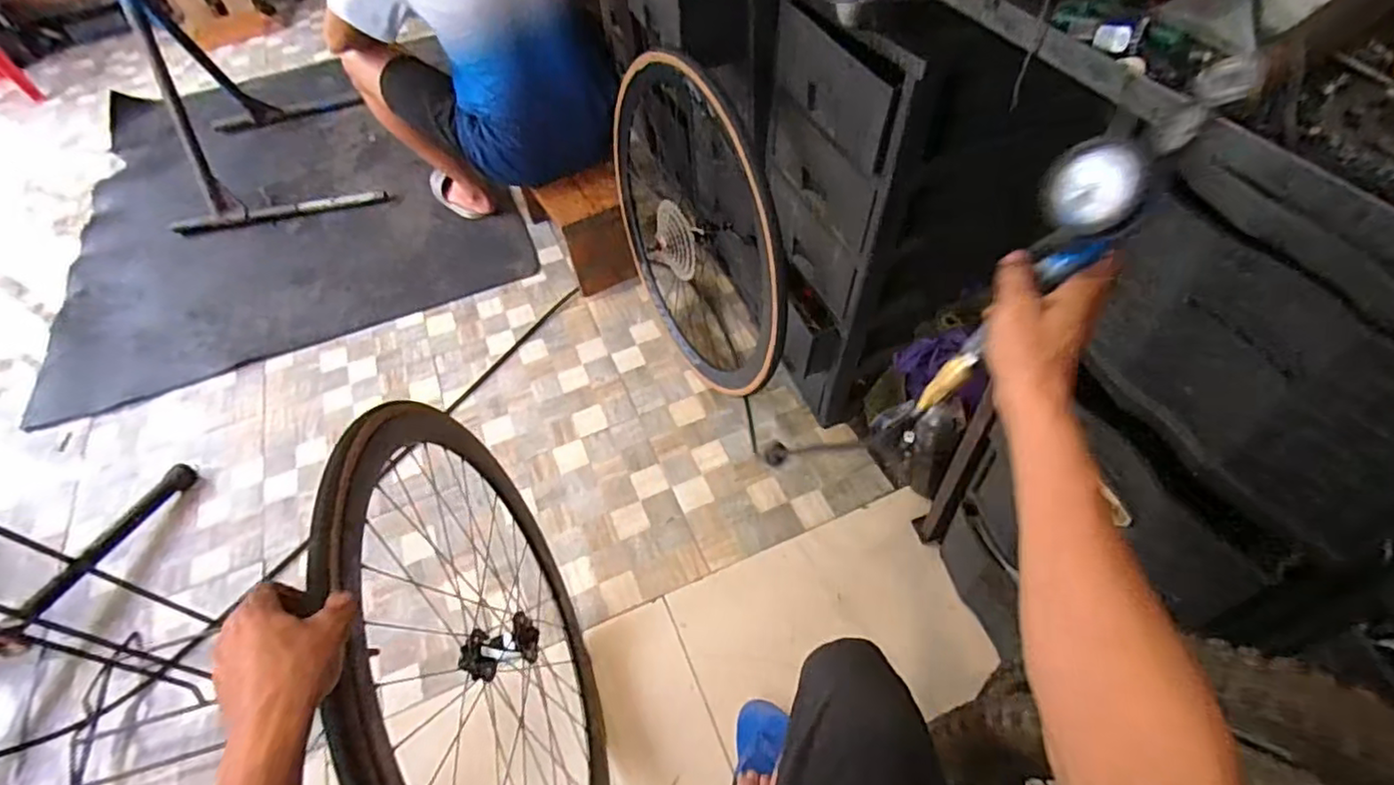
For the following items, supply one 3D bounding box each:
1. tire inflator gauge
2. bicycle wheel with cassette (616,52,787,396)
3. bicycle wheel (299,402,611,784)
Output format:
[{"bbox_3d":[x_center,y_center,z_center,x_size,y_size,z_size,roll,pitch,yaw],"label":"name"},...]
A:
[{"bbox_3d":[0.248,-0.075,0.499,0.044,0.261,0.058,-22,61,-26],"label":"tire inflator gauge"},{"bbox_3d":[-0.014,-0.290,1.281,0.147,0.647,0.634,-18,53,-9],"label":"bicycle wheel with cassette"},{"bbox_3d":[-0.241,0.318,0.770,0.132,0.612,0.618,-16,56,-9],"label":"bicycle wheel"}]

